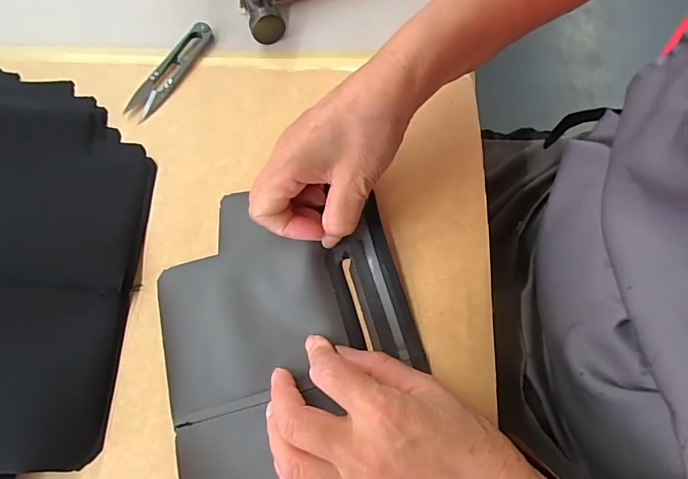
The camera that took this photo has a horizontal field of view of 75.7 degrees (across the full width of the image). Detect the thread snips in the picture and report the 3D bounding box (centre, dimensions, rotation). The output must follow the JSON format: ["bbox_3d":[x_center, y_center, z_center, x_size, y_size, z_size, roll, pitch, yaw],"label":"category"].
[{"bbox_3d":[-0.146,-0.143,0.375,0.024,0.011,0.101,28,73,11],"label":"thread snips"}]

